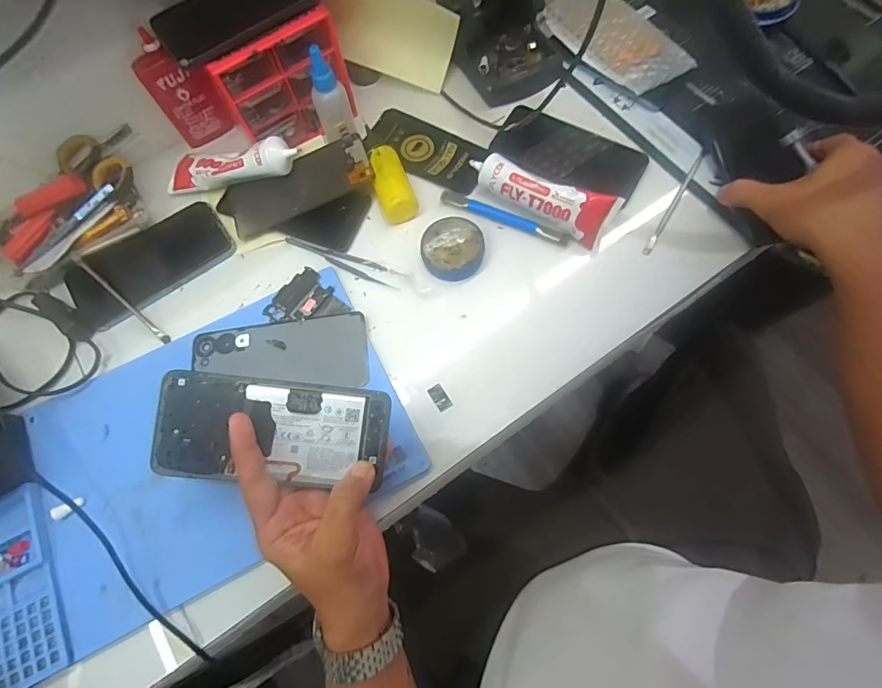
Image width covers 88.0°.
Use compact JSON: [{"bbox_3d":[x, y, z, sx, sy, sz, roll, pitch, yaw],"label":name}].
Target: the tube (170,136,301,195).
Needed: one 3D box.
[{"bbox_3d":[-0.221,-0.187,0.481,0.153,0.033,0.037,-2,68,21],"label":"tube"}]

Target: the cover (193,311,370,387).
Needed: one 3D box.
[{"bbox_3d":[-0.149,0.011,0.424,0.160,0.008,0.071,-8,67,-2],"label":"cover"}]

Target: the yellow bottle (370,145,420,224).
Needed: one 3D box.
[{"bbox_3d":[-0.051,-0.163,0.477,0.036,0.034,0.079,-20,70,-6],"label":"yellow bottle"}]

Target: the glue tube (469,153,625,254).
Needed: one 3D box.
[{"bbox_3d":[0.098,-0.148,0.453,0.147,0.053,0.027,29,42,10],"label":"glue tube"}]

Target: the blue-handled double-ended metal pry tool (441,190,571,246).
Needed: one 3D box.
[{"bbox_3d":[0.064,-0.128,0.469,0.138,0.009,0.016,26,72,10],"label":"blue-handled double-ended metal pry tool"}]

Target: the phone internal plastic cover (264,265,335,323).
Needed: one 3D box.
[{"bbox_3d":[-0.140,-0.044,0.447,0.042,0.004,0.062,38,75,14],"label":"phone internal plastic cover"}]

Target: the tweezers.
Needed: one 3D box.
[{"bbox_3d":[-0.100,-0.086,0.465,0.130,0.004,0.021,22,72,9],"label":"tweezers"}]

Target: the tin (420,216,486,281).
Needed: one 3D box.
[{"bbox_3d":[0.012,-0.098,0.458,0.061,0.018,0.066,0,70,1],"label":"tin"}]

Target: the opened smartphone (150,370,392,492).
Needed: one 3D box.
[{"bbox_3d":[-0.123,0.064,0.338,0.164,0.007,0.073,6,87,-6],"label":"opened smartphone"}]

